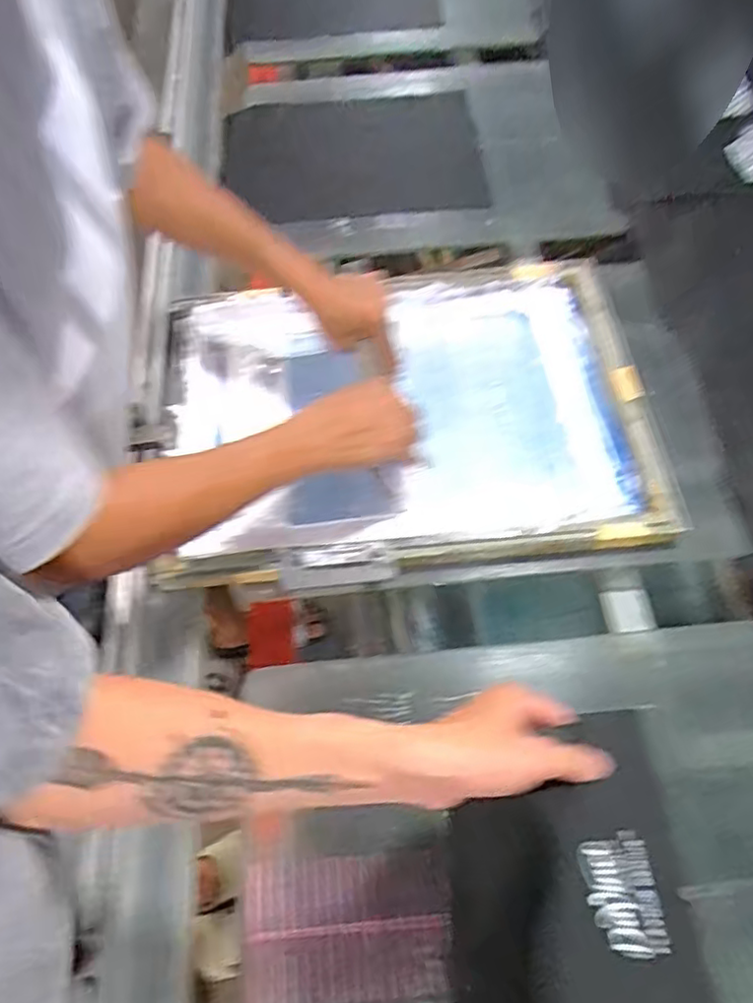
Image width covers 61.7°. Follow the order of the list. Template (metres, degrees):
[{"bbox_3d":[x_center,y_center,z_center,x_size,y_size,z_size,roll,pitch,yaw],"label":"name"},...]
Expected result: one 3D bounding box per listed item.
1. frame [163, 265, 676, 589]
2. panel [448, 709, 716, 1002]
[{"bbox_3d":[0.042,-0.123,0.775,0.573,0.035,0.451,-6,62,-1],"label":"frame"},{"bbox_3d":[0.167,0.352,0.528,0.203,0.012,0.303,-4,63,-5],"label":"panel"}]

